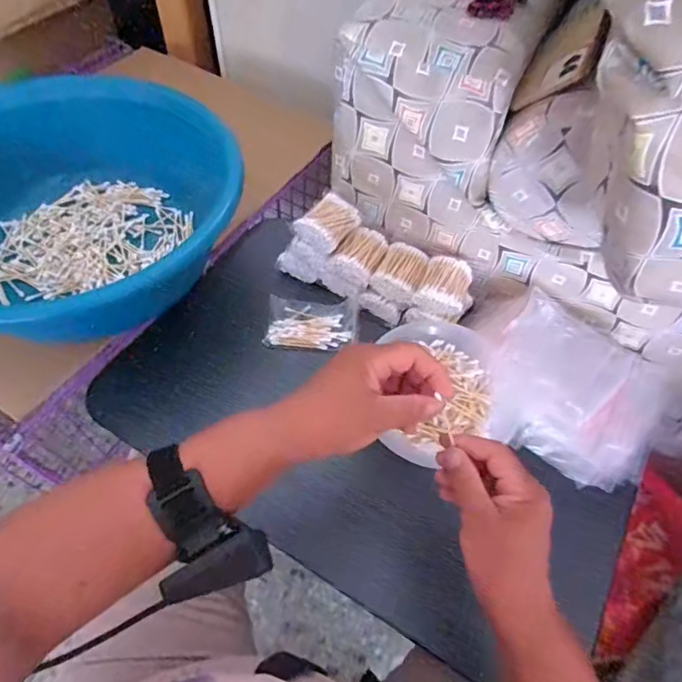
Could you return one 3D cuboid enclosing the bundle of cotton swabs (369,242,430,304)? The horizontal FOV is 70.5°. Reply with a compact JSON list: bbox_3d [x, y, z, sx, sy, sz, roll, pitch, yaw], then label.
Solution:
[{"bbox_3d":[0.077,-0.087,0.612,0.057,0.026,0.076,22,58,11],"label":"bundle of cotton swabs"}]

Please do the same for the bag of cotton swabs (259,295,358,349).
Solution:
[{"bbox_3d":[-0.035,-0.022,0.606,0.112,0.022,0.073,1,56,-3],"label":"bag of cotton swabs"}]

